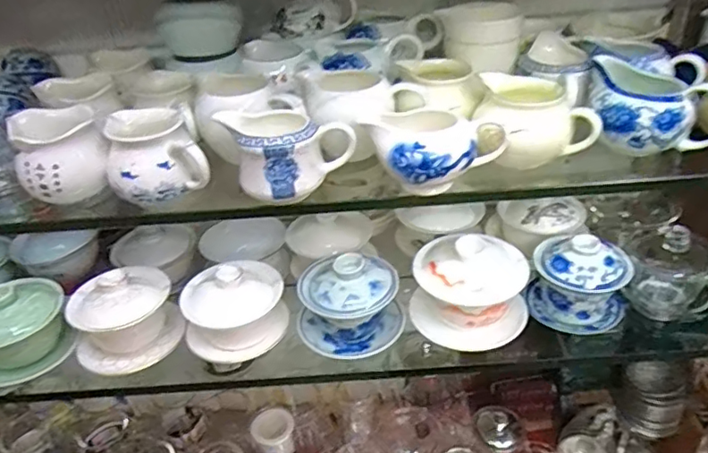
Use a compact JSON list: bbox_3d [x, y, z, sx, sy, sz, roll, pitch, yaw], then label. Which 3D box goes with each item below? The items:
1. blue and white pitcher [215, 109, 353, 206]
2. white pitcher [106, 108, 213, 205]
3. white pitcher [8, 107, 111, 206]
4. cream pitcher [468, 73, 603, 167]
[{"bbox_3d":[-0.054,-0.064,0.461,0.093,0.054,0.070,-19,37,-20],"label":"blue and white pitcher"},{"bbox_3d":[-0.166,-0.056,0.470,0.073,0.052,0.092,-22,38,-23],"label":"white pitcher"},{"bbox_3d":[-0.251,-0.062,0.487,0.072,0.060,0.079,-22,38,-24],"label":"white pitcher"},{"bbox_3d":[0.144,-0.086,0.472,0.093,0.056,0.068,-4,35,0],"label":"cream pitcher"}]

